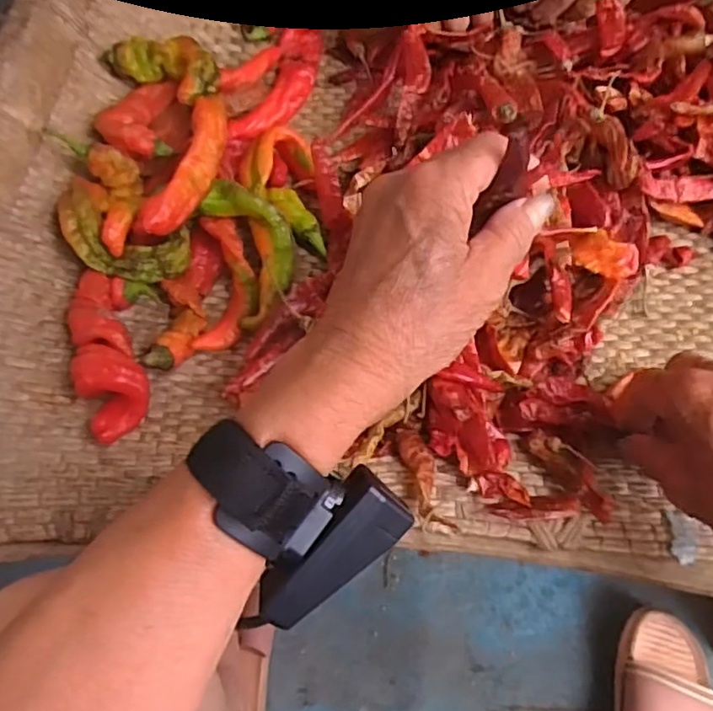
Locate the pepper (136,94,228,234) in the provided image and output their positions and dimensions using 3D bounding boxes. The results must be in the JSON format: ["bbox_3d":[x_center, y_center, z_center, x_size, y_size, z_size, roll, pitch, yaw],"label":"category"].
[{"bbox_3d":[-0.105,-0.123,0.397,0.025,0.019,0.113,13,63,8],"label":"pepper"}]

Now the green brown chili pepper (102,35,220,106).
[{"bbox_3d":[-0.129,-0.201,0.440,0.074,0.020,0.048,27,65,15],"label":"green brown chili pepper"}]

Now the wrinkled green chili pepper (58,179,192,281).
[{"bbox_3d":[-0.142,-0.072,0.385,0.080,0.017,0.047,24,60,-21],"label":"wrinkled green chili pepper"}]

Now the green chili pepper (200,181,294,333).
[{"bbox_3d":[-0.066,-0.069,0.408,0.050,0.021,0.103,-15,62,-7],"label":"green chili pepper"}]

